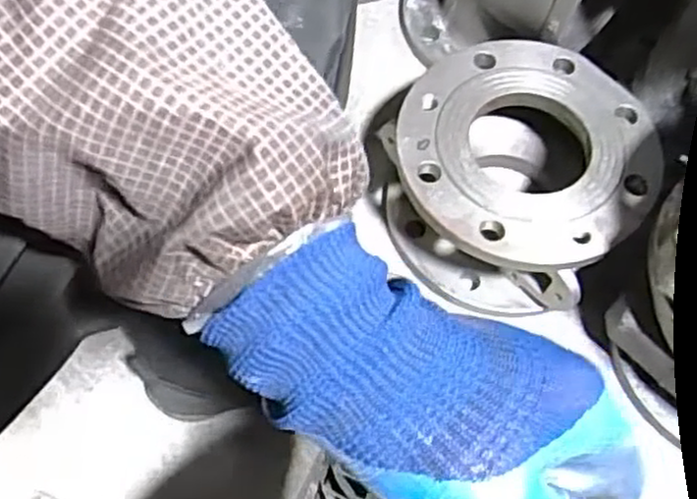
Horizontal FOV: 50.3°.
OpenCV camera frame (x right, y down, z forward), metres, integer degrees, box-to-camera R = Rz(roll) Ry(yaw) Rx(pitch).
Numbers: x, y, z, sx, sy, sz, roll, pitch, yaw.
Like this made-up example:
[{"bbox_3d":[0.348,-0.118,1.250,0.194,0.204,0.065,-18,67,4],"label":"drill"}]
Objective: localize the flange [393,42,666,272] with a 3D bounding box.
[{"bbox_3d":[0.148,-0.084,0.600,0.208,0.016,0.202,0,64,-1],"label":"flange"}]

